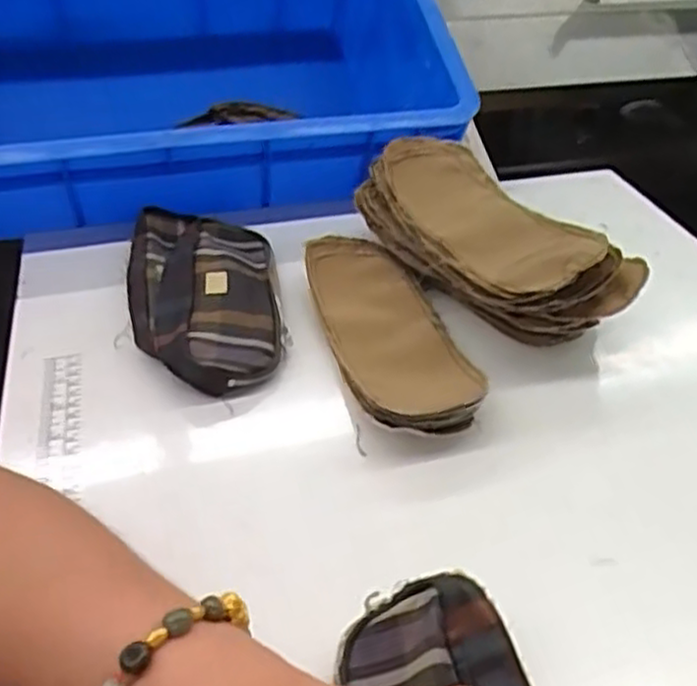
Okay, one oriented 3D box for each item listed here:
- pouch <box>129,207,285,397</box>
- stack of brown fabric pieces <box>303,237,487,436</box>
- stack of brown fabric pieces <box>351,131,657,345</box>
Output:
[{"bbox_3d":[-0.103,-0.039,0.534,0.101,0.028,0.209,-4,37,-10],"label":"pouch"},{"bbox_3d":[0.026,-0.010,0.497,0.078,0.027,0.194,-7,38,-14],"label":"stack of brown fabric pieces"},{"bbox_3d":[0.096,-0.071,0.537,0.106,0.071,0.217,-22,43,-27],"label":"stack of brown fabric pieces"}]

